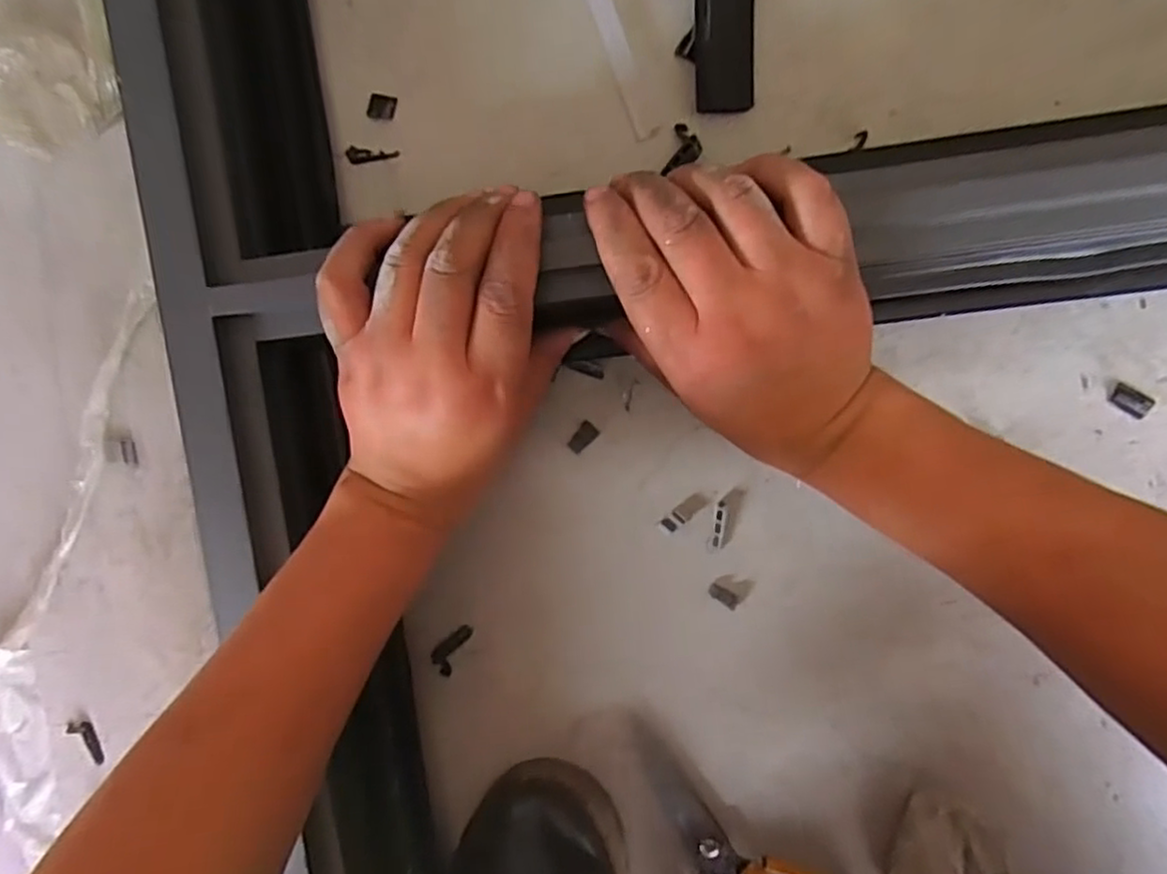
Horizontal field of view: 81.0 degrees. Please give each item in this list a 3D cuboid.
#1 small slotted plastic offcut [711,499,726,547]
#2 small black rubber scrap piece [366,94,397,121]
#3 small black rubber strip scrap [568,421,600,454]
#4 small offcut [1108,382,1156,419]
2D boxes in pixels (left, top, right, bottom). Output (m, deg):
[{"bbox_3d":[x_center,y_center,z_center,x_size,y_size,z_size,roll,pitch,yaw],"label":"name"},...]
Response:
[{"bbox_3d":[0.072,0.047,0.366,0.006,0.005,0.025,5,97,5],"label":"small slotted plastic offcut"},{"bbox_3d":[-0.105,-0.172,0.355,0.012,0.004,0.013,19,98,3],"label":"small black rubber scrap piece"},{"bbox_3d":[0.000,0.000,0.367,0.010,0.004,0.017,41,99,0],"label":"small black rubber strip scrap"},{"bbox_3d":[0.273,-0.018,0.340,0.020,0.004,0.012,35,99,0],"label":"small offcut"}]

